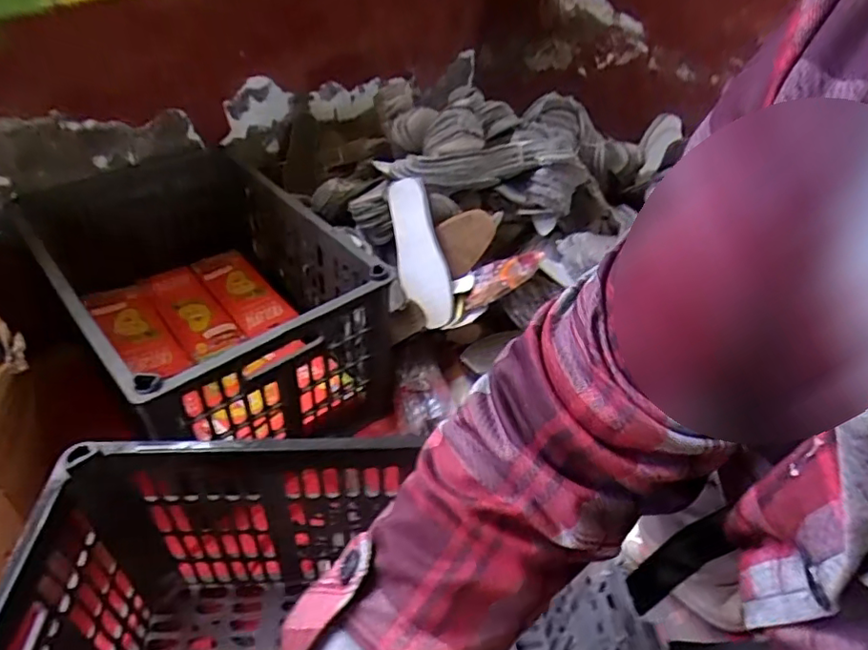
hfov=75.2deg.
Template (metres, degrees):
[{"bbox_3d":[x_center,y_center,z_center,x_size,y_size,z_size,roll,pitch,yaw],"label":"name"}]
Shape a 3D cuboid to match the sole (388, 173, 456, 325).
[{"bbox_3d":[-0.022,-0.111,0.835,0.072,0.016,0.228,-11,80,-16],"label":"sole"}]

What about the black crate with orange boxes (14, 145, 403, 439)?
[{"bbox_3d":[-0.358,-0.049,0.882,0.357,0.246,0.569,-27,50,-29],"label":"black crate with orange boxes"}]

